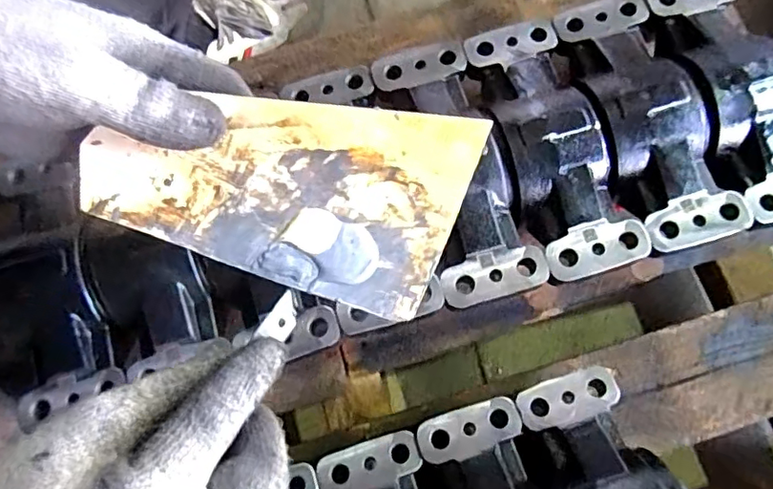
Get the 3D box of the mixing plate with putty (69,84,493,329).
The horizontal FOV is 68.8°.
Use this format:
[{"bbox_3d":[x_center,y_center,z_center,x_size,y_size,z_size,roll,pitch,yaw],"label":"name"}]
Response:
[{"bbox_3d":[-0.052,-0.033,0.280,0.176,0.004,0.102,18,100,-7],"label":"mixing plate with putty"}]

